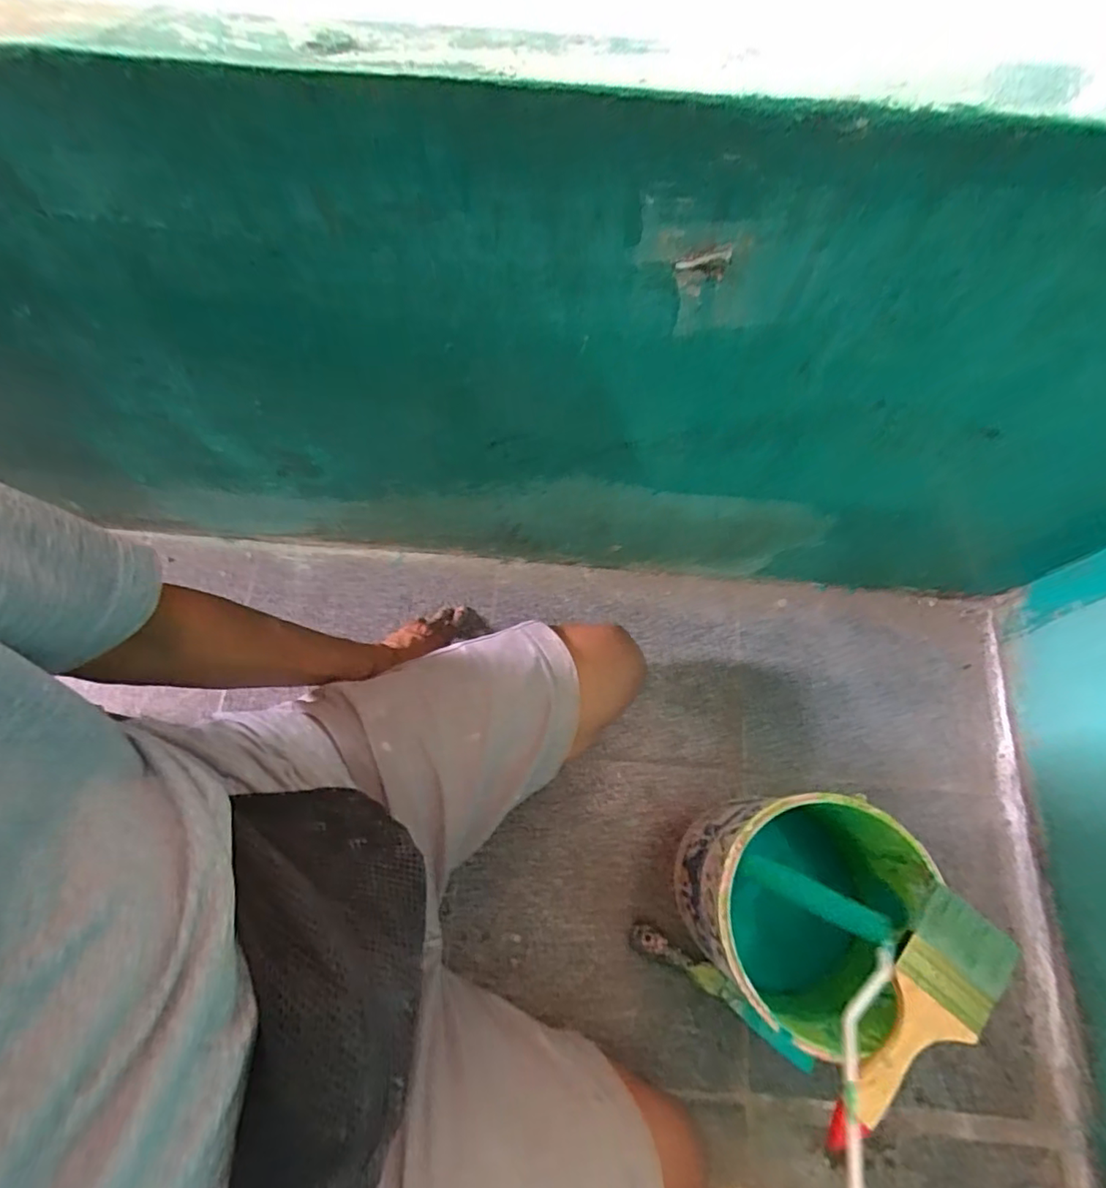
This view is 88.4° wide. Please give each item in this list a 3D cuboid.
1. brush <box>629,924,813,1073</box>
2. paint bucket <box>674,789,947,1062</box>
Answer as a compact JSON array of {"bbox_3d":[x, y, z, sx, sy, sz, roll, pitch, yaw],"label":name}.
[{"bbox_3d":[0.169,0.403,0.575,0.199,0.021,0.028,32,72,10],"label":"brush"},{"bbox_3d":[0.213,0.276,0.522,0.163,0.210,0.176,0,70,0],"label":"paint bucket"}]

